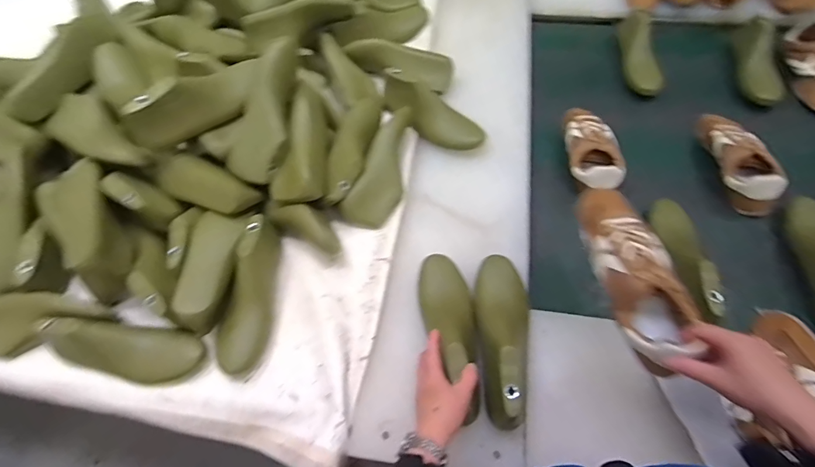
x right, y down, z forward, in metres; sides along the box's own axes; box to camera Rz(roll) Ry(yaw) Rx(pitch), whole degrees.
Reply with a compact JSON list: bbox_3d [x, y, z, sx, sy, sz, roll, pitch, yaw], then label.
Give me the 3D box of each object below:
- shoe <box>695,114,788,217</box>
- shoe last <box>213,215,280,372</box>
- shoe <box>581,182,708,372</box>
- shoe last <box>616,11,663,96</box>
[{"bbox_3d":[0.656,-0.157,0.827,0.100,0.075,0.255,-4,60,2],"label":"shoe"},{"bbox_3d":[-0.252,0.095,0.672,0.072,0.088,0.248,2,72,5],"label":"shoe last"},{"bbox_3d":[0.286,0.048,0.523,0.082,0.080,0.230,-12,69,-5],"label":"shoe"},{"bbox_3d":[0.565,-0.422,0.985,0.079,0.063,0.270,3,60,6],"label":"shoe last"}]

